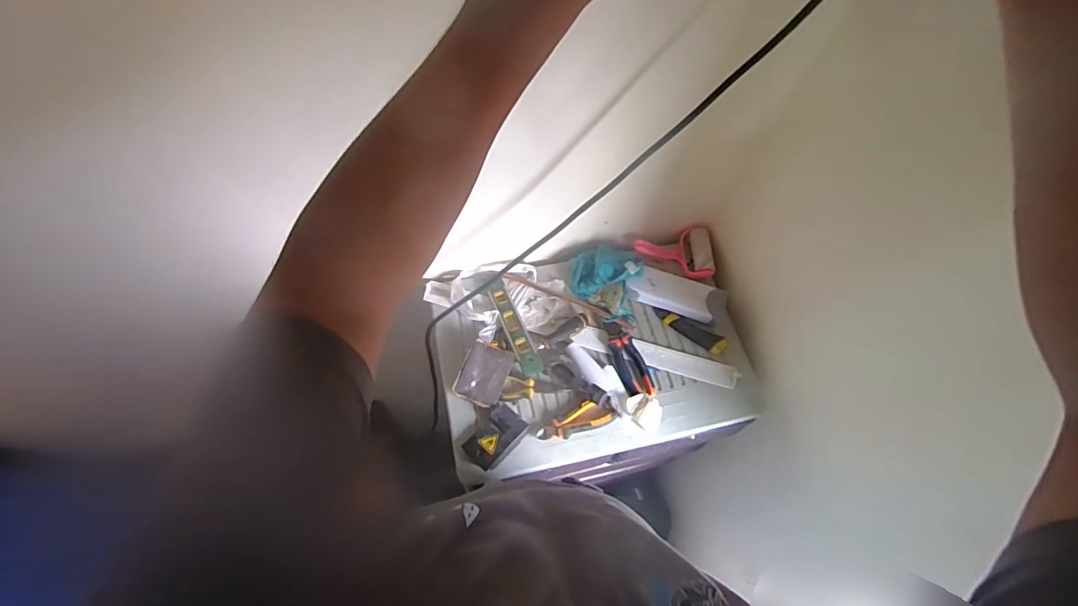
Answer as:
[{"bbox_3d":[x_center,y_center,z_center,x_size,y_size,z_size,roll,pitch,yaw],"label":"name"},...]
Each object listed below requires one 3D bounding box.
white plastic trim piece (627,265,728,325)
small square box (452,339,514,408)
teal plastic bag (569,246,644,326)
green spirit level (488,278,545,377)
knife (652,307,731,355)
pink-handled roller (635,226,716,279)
[{"bbox_3d":[0.274,-0.017,0.958,0.196,0.043,0.068,17,64,4],"label":"white plastic trim piece"},{"bbox_3d":[-0.100,0.130,0.886,0.079,0.027,0.111,19,64,5],"label":"small square box"},{"bbox_3d":[0.133,-0.042,0.972,0.144,0.065,0.151,15,64,3],"label":"teal plastic bag"},{"bbox_3d":[-0.049,0.046,0.938,0.039,0.021,0.204,-21,67,-13],"label":"green spirit level"},{"bbox_3d":[0.299,0.055,0.964,0.151,0.027,0.033,31,66,11],"label":"knife"},{"bbox_3d":[0.291,-0.100,1.015,0.168,0.056,0.121,-10,65,-9],"label":"pink-handled roller"}]

